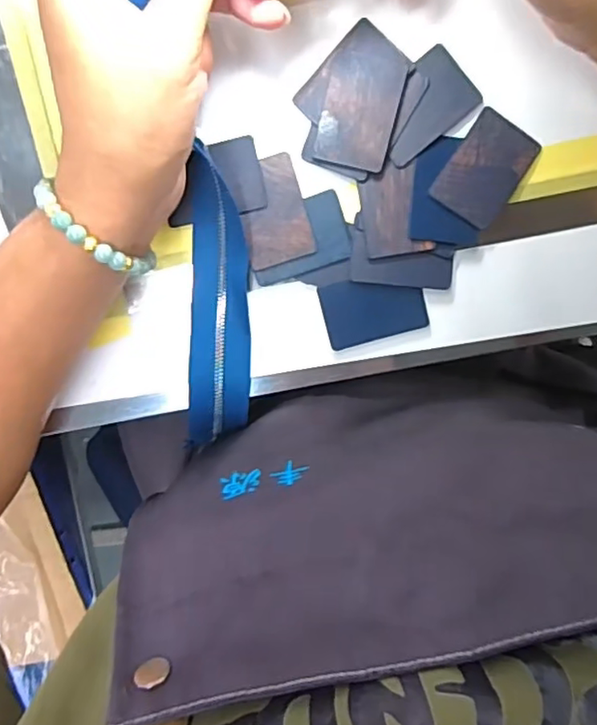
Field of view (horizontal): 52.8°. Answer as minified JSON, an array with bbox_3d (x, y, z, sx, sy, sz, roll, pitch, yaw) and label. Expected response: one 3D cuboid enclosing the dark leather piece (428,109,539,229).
[{"bbox_3d":[0.093,-0.095,0.295,0.036,0.006,0.051,33,99,-5],"label":"dark leather piece"}]

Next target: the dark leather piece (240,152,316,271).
[{"bbox_3d":[-0.013,-0.075,0.300,0.033,0.004,0.051,-15,99,3],"label":"dark leather piece"}]

